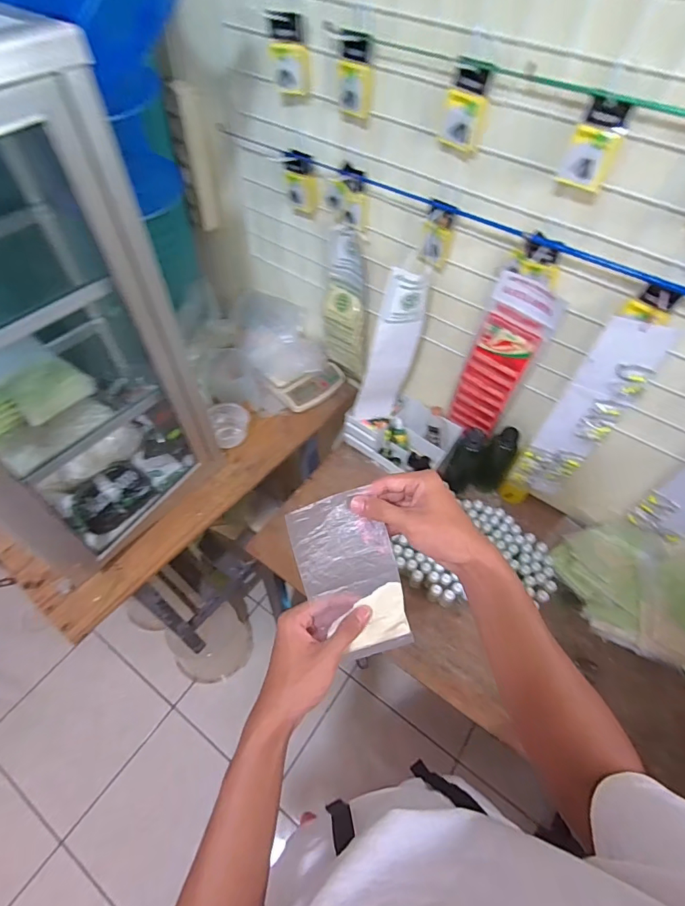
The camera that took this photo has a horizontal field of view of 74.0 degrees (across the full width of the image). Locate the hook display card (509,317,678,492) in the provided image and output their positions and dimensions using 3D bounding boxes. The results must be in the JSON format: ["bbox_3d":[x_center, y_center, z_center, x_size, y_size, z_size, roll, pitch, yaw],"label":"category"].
[{"bbox_3d":[0.419,-0.054,0.804,0.103,0.411,0.017,21,52,8],"label":"hook display card"}]

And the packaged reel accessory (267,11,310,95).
[{"bbox_3d":[-0.079,-0.600,0.687,0.057,0.095,0.015,6,55,1],"label":"packaged reel accessory"}]

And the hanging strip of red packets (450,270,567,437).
[{"bbox_3d":[0.291,-0.159,0.850,0.111,0.353,0.030,28,58,16],"label":"hanging strip of red packets"}]

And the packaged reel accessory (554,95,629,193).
[{"bbox_3d":[0.308,-0.373,0.553,0.055,0.090,0.016,35,60,20],"label":"packaged reel accessory"}]

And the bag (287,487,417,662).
[{"bbox_3d":[0.011,0.138,0.487,0.097,0.192,0.013,-16,15,-7],"label":"bag"}]

